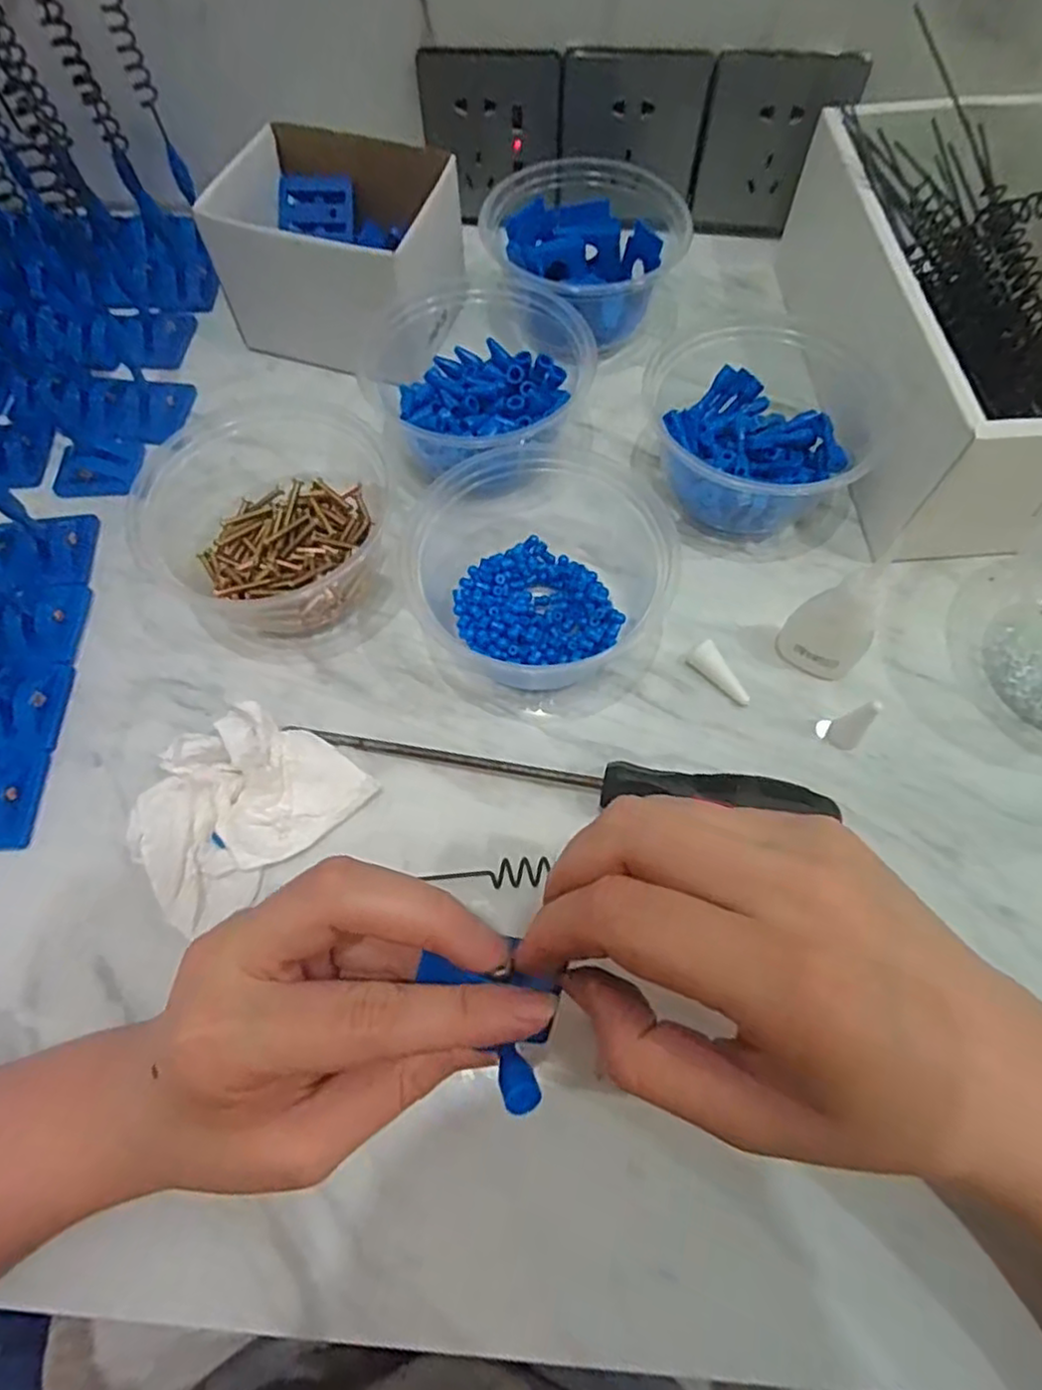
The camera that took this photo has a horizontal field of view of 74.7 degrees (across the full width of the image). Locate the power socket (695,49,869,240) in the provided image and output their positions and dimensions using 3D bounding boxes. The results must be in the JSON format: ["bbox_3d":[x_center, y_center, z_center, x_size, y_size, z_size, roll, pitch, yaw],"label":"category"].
[{"bbox_3d":[0.147,-0.329,0.415,0.073,0.092,0.008,7,60,5],"label":"power socket"}]

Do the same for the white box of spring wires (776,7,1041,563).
[{"bbox_3d":[0.241,-0.197,0.362,0.143,0.089,0.241,-2,66,1],"label":"white box of spring wires"}]

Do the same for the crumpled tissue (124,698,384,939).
[{"bbox_3d":[-0.120,0.045,0.289,0.091,0.031,0.063,-40,71,-15],"label":"crumpled tissue"}]

